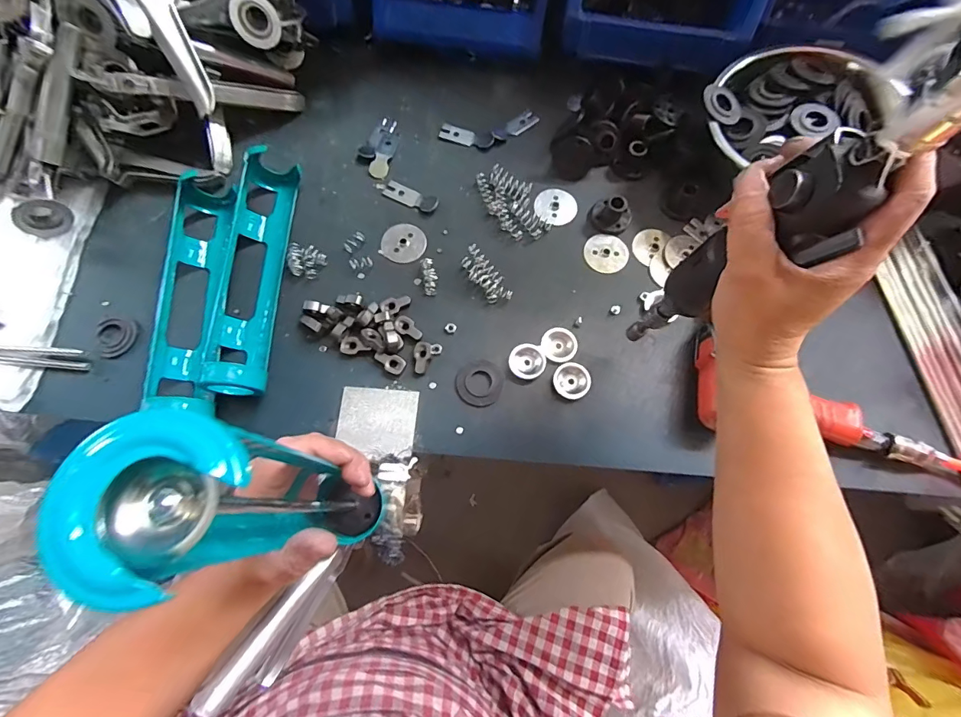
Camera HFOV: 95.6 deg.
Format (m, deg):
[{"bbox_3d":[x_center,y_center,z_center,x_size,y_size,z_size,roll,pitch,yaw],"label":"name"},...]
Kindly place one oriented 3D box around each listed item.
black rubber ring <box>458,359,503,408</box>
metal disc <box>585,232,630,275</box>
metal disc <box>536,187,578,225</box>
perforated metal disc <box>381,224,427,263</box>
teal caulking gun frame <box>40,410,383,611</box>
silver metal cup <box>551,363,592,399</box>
[{"bbox_3d":[-0.001,0.023,0.416,0.043,0.004,0.043,0,73,-1],"label":"black rubber ring"},{"bbox_3d":[0.134,-0.113,0.462,0.045,0.004,0.046,0,73,-1],"label":"metal disc"},{"bbox_3d":[0.083,-0.168,0.479,0.045,0.005,0.046,0,73,-1],"label":"metal disc"},{"bbox_3d":[-0.081,-0.123,0.460,0.044,0.004,0.047,0,73,-1],"label":"perforated metal disc"},{"bbox_3d":[-0.104,0.079,0.236,0.048,0.251,0.052,23,71,5],"label":"teal caulking gun frame"},{"bbox_3d":[0.087,0.021,0.416,0.034,0.005,0.034,0,73,-1],"label":"silver metal cup"}]

